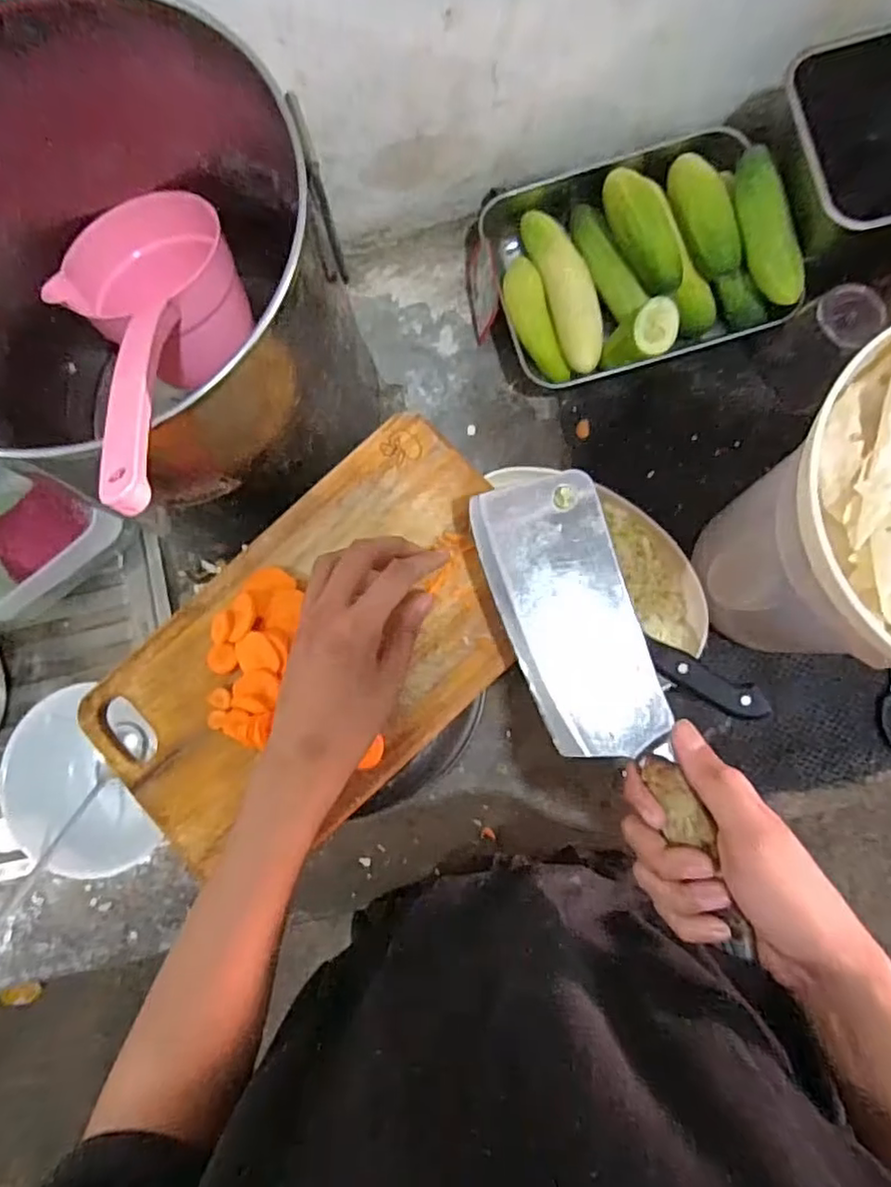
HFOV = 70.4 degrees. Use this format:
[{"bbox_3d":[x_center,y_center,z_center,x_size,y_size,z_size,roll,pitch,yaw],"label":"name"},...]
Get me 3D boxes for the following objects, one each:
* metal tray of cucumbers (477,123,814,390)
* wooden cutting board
[{"bbox_3d":[0.162,-0.309,0.564,0.237,0.082,0.212,-16,83,2],"label":"metal tray of cucumbers"},{"bbox_3d":[-0.083,0.039,0.414,0.309,0.024,0.178,-43,83,-2],"label":"wooden cutting board"}]

